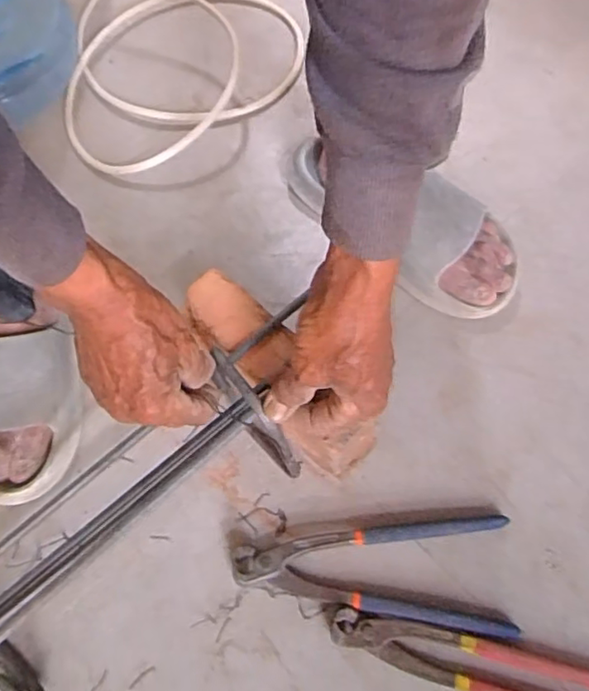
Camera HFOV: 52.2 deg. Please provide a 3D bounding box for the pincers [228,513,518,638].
[{"bbox_3d":[0.061,0.168,0.477,0.213,0.015,0.085,6,65,5],"label":"pincers"}]

